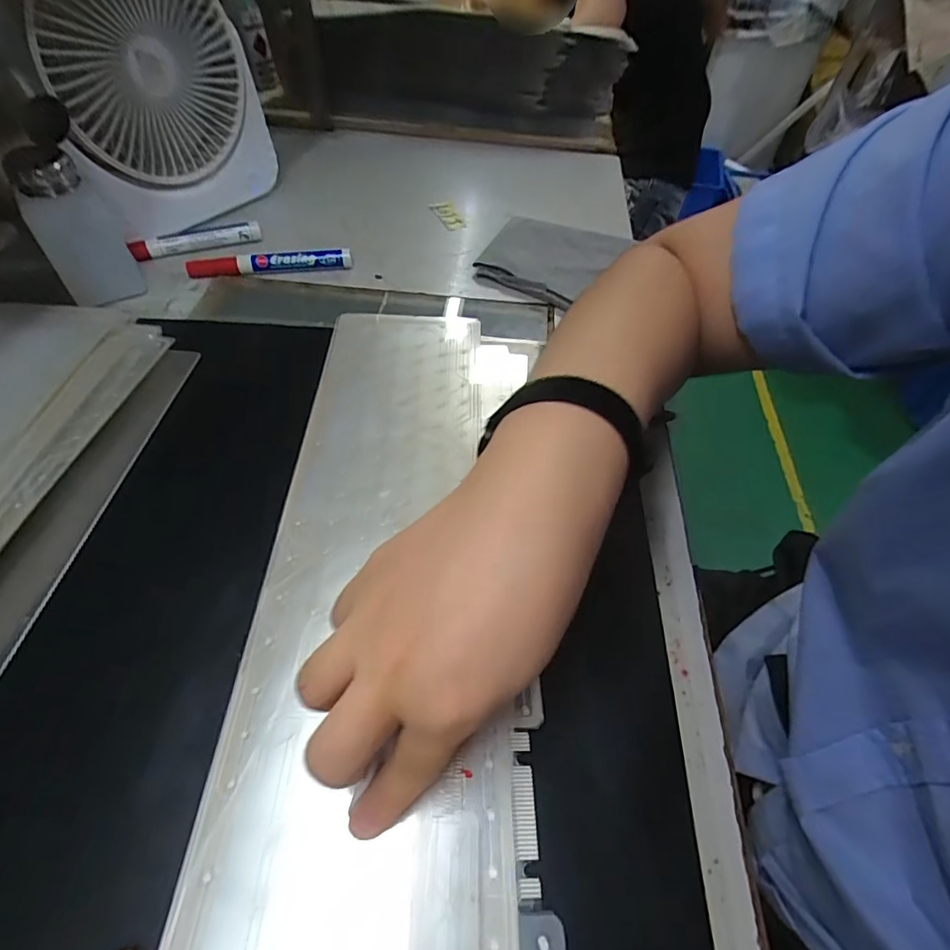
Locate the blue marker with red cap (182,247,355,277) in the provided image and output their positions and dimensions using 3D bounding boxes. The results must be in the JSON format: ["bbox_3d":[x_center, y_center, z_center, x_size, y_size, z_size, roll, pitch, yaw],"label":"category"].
[{"bbox_3d":[-0.180,-0.187,0.445,0.137,0.016,0.012,-7,53,-7],"label":"blue marker with red cap"}]

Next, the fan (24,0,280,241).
[{"bbox_3d":[-0.265,-0.310,0.426,0.047,0.186,0.181,27,56,18],"label":"fan"}]

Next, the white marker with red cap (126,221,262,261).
[{"bbox_3d":[-0.253,-0.214,0.460,0.109,0.017,0.012,-19,55,-15],"label":"white marker with red cap"}]

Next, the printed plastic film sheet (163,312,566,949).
[{"bbox_3d":[-0.041,0.048,0.280,0.150,0.008,0.442,-1,53,-3],"label":"printed plastic film sheet"}]

